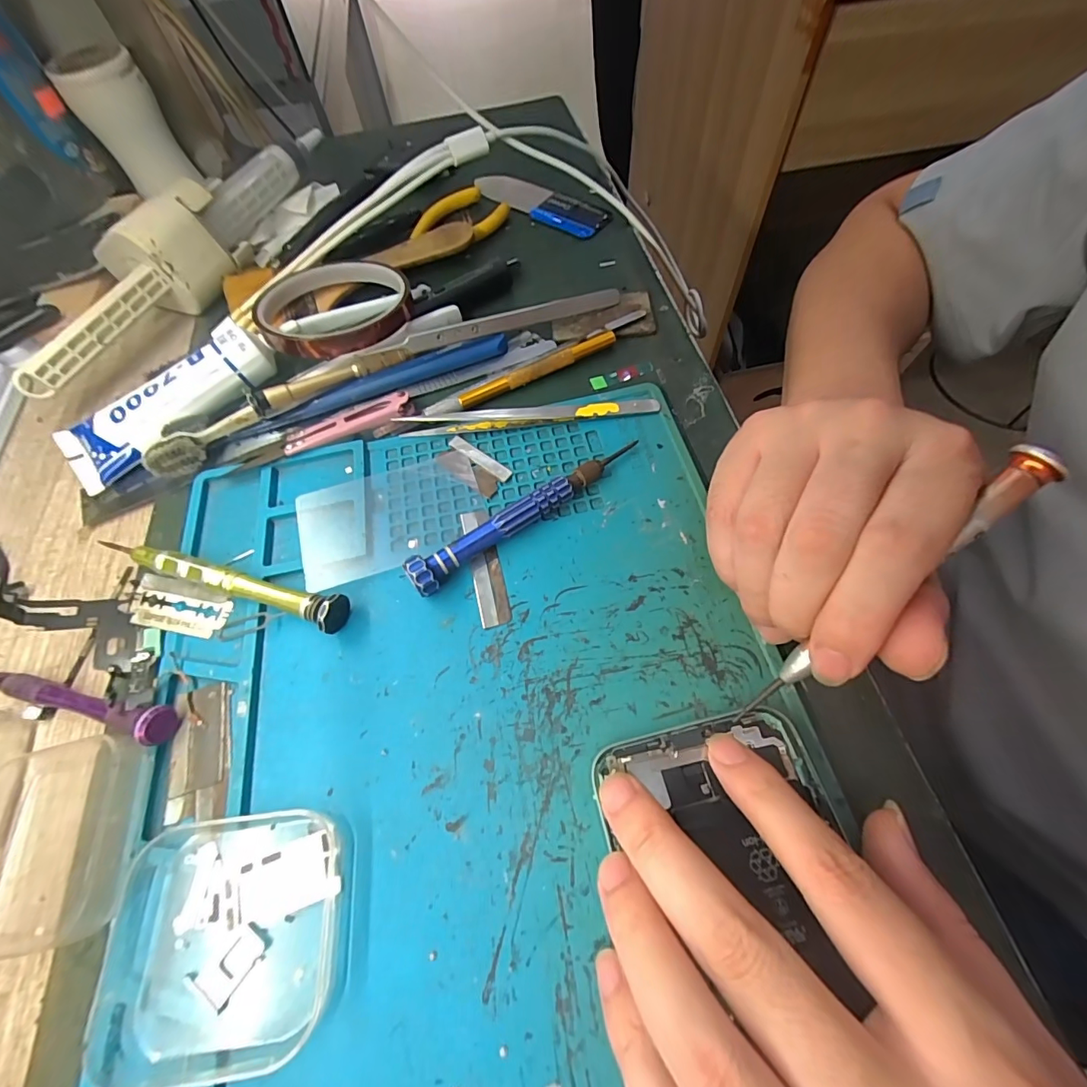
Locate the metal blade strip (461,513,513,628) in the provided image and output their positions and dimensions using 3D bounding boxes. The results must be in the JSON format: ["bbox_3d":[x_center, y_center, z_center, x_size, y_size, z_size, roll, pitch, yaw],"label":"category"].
[{"bbox_3d":[-0.026,0.009,0.206,0.013,0.004,0.057,-15,63,-4],"label":"metal blade strip"}]

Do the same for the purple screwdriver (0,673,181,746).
[{"bbox_3d":[-0.198,0.062,0.186,0.114,0.017,0.013,9,64,9],"label":"purple screwdriver"}]

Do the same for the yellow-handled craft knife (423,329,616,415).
[{"bbox_3d":[-0.011,-0.095,0.255,0.113,0.005,0.010,-26,64,-9],"label":"yellow-handled craft knife"}]

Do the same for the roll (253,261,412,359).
[{"bbox_3d":[-0.124,-0.140,0.271,0.084,0.014,0.070,-35,65,-13],"label":"roll"}]

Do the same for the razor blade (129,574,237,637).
[{"bbox_3d":[-0.160,0.027,0.202,0.043,0.004,0.022,11,70,1],"label":"razor blade"}]

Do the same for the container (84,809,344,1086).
[{"bbox_3d":[-0.104,0.124,0.145,0.072,0.018,0.064,-9,62,0],"label":"container"}]

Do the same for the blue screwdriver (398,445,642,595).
[{"bbox_3d":[-0.007,-0.016,0.209,0.119,0.018,0.014,-36,66,-14],"label":"blue screwdriver"}]

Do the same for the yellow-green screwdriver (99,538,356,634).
[{"bbox_3d":[-0.139,0.016,0.203,0.116,0.017,0.015,16,65,12],"label":"yellow-green screwdriver"}]

